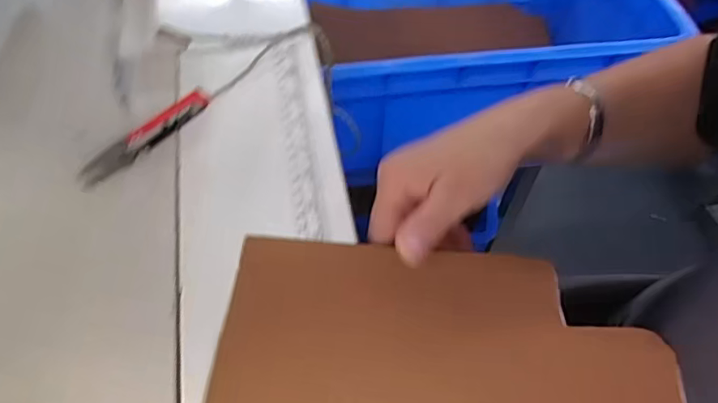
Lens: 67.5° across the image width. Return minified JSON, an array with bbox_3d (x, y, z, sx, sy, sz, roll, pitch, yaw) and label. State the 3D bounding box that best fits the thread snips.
[{"bbox_3d":[-0.151,-0.045,0.381,0.015,0.019,0.107,32,60,20],"label":"thread snips"}]

